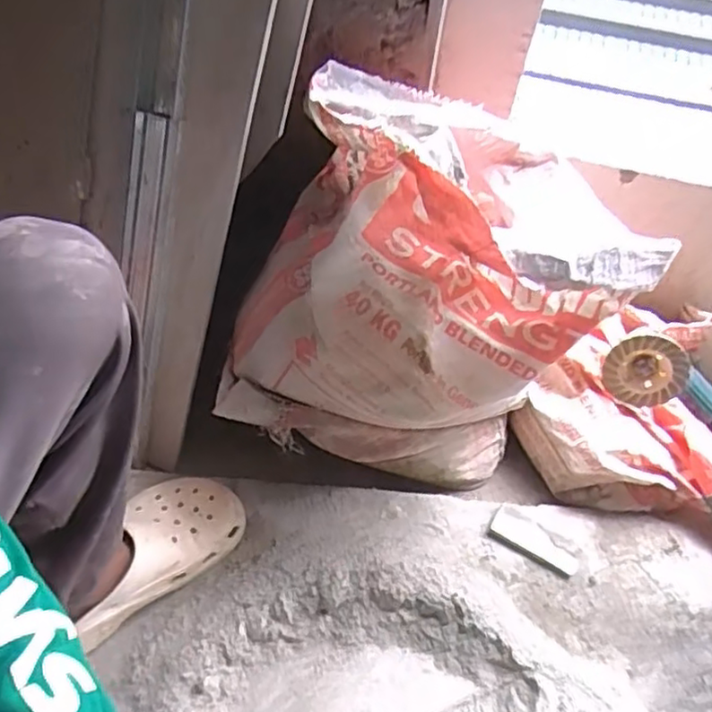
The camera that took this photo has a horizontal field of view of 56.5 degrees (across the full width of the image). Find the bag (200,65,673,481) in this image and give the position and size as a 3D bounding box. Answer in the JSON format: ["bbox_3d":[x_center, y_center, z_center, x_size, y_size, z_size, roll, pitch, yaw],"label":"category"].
[{"bbox_3d":[0.067,-0.051,0.706,0.380,0.419,0.236,14,49,6],"label":"bag"}]

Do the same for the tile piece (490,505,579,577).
[{"bbox_3d":[0.211,0.216,0.778,0.104,0.010,0.041,26,51,17],"label":"tile piece"}]

